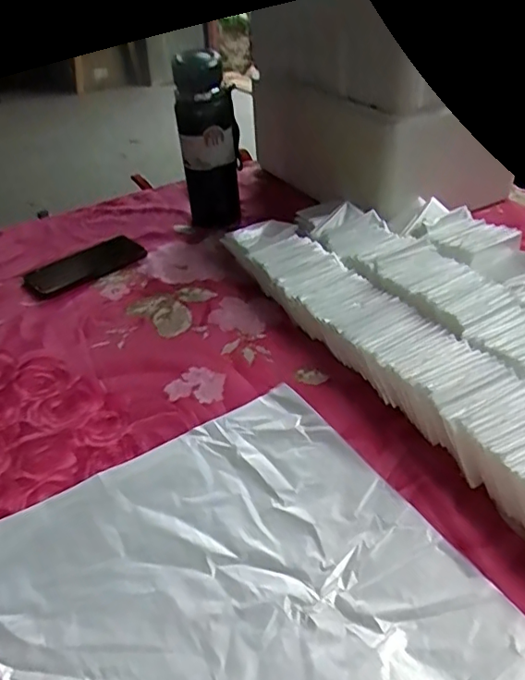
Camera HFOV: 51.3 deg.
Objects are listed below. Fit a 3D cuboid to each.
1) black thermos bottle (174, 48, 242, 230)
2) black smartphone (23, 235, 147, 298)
[{"bbox_3d":[-0.072,-0.266,0.758,0.081,0.243,0.095,-8,38,-3],"label":"black thermos bottle"},{"bbox_3d":[-0.243,-0.102,0.755,0.160,0.019,0.066,-28,43,-26],"label":"black smartphone"}]

